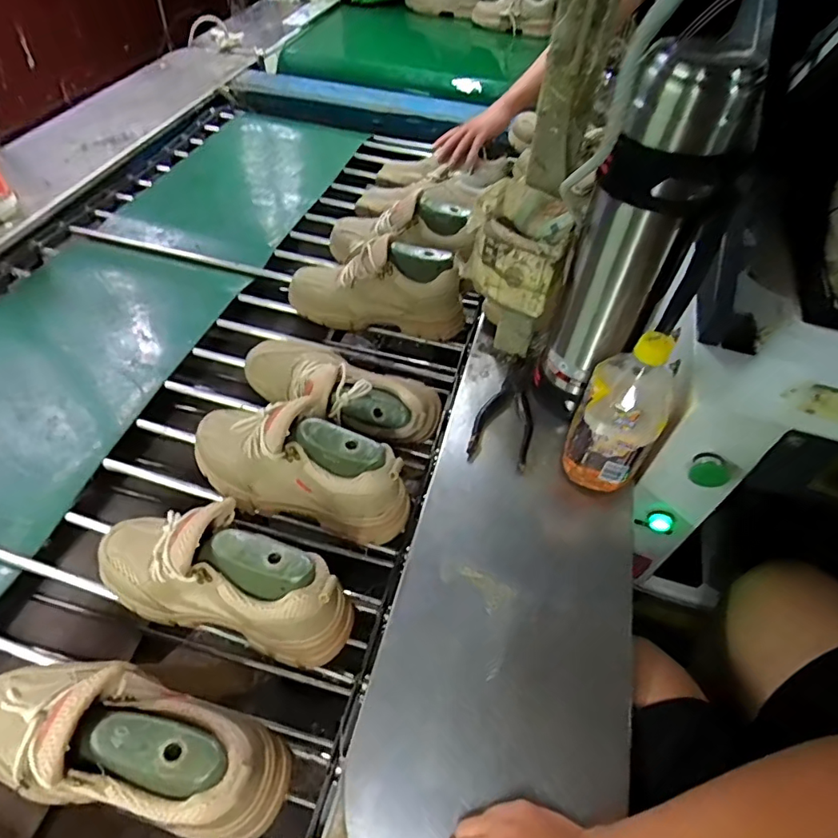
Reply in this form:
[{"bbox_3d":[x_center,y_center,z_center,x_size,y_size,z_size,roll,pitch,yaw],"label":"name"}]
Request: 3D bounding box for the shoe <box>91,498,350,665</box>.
[{"bbox_3d":[-0.196,0.142,0.501,0.266,0.119,0.103,15,55,6],"label":"shoe"}]

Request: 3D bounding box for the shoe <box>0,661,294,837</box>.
[{"bbox_3d":[-0.244,0.253,0.415,0.275,0.114,0.094,11,54,3],"label":"shoe"}]

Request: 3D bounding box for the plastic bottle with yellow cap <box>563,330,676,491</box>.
[{"bbox_3d":[0.219,-0.006,0.559,0.089,0.195,0.104,31,58,16],"label":"plastic bottle with yellow cap"}]

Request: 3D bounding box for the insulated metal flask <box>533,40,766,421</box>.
[{"bbox_3d":[0.219,-0.160,0.541,0.118,0.366,0.092,26,57,13],"label":"insulated metal flask"}]

